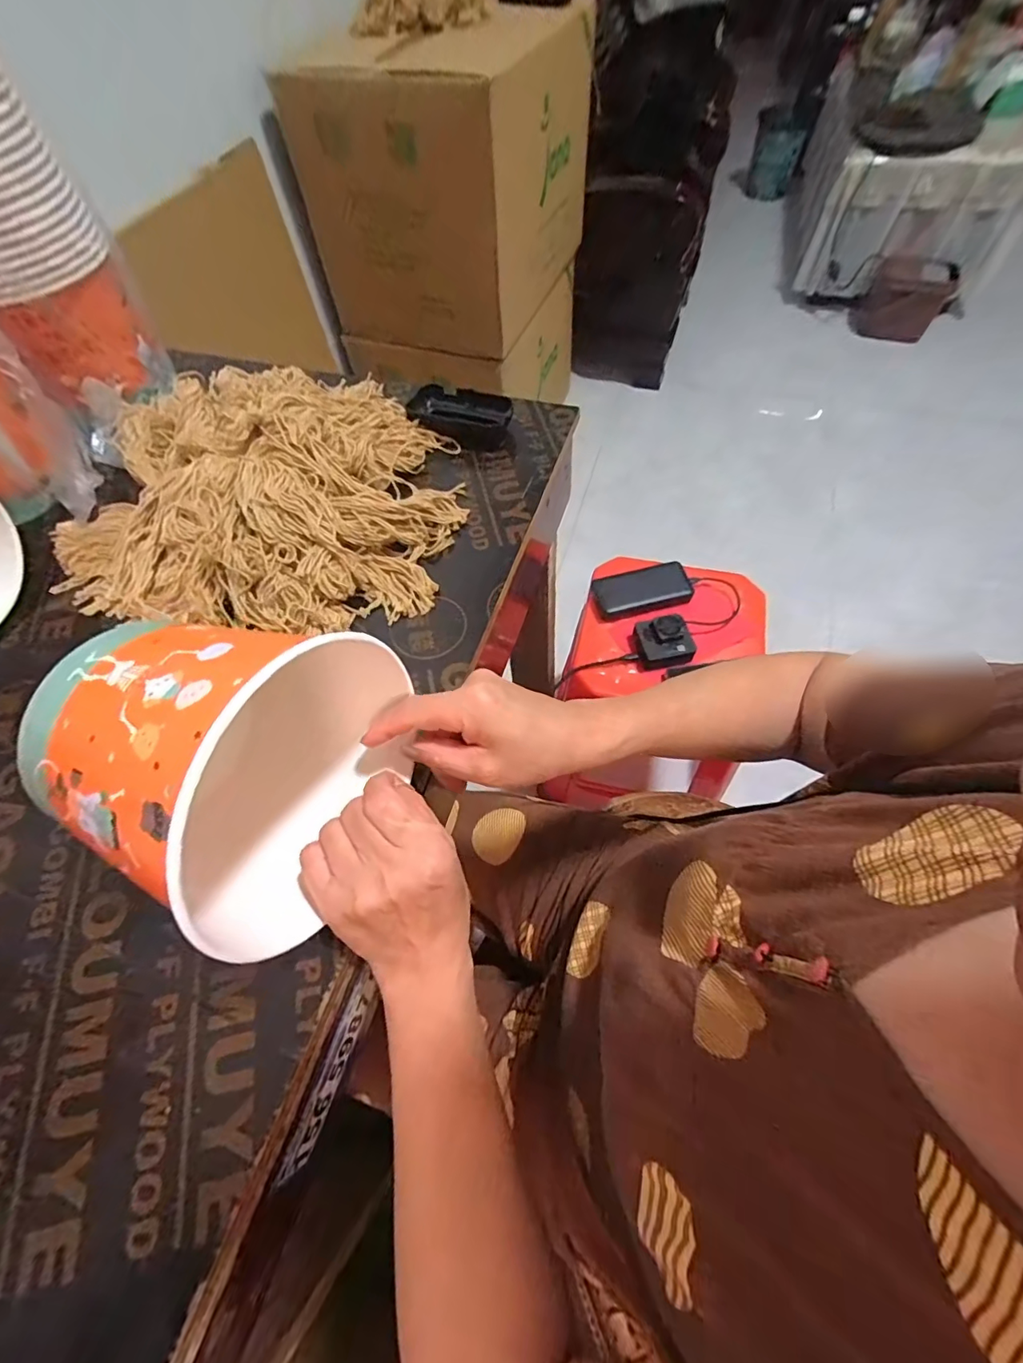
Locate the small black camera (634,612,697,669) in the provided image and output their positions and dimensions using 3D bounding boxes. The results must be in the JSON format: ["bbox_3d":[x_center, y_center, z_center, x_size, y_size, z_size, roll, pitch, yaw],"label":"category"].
[{"bbox_3d":[0.231,-0.059,0.767,0.082,0.042,0.073,-10,60,-2],"label":"small black camera"}]

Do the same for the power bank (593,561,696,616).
[{"bbox_3d":[0.218,-0.154,0.832,0.152,0.029,0.070,-12,60,-3],"label":"power bank"}]

